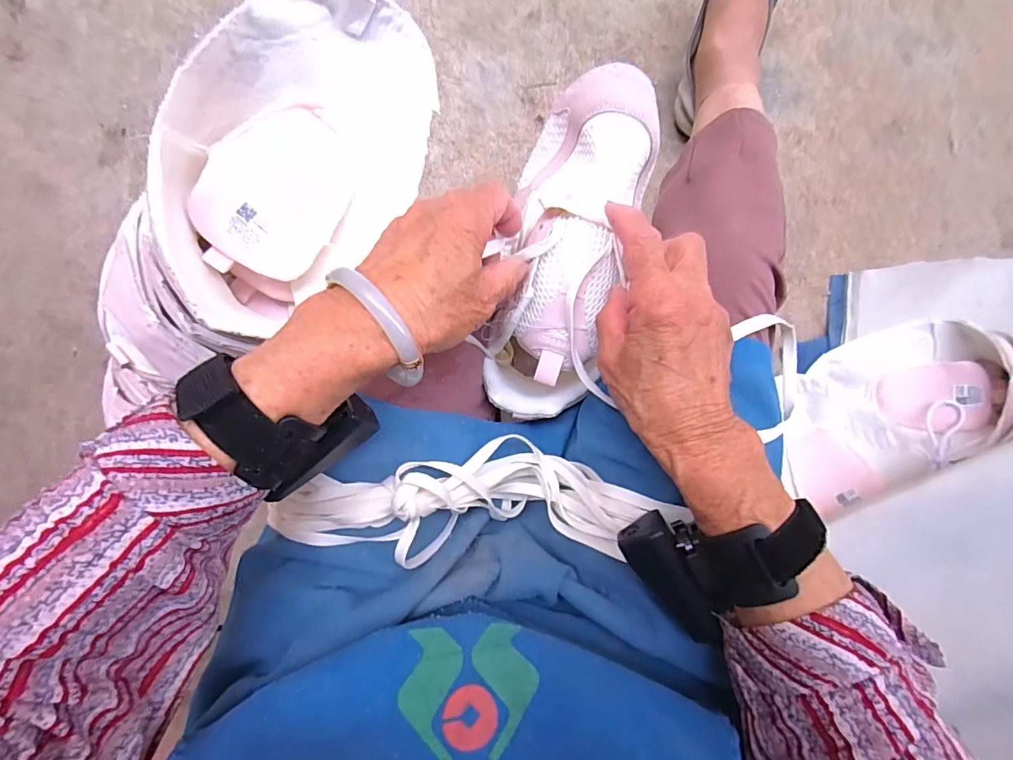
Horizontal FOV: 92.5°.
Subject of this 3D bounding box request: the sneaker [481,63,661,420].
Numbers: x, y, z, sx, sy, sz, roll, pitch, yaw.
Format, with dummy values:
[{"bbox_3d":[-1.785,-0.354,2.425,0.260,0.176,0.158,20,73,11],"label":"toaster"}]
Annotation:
[{"bbox_3d":[0.040,-0.083,0.333,0.079,0.074,0.228,15,108,3],"label":"sneaker"}]

